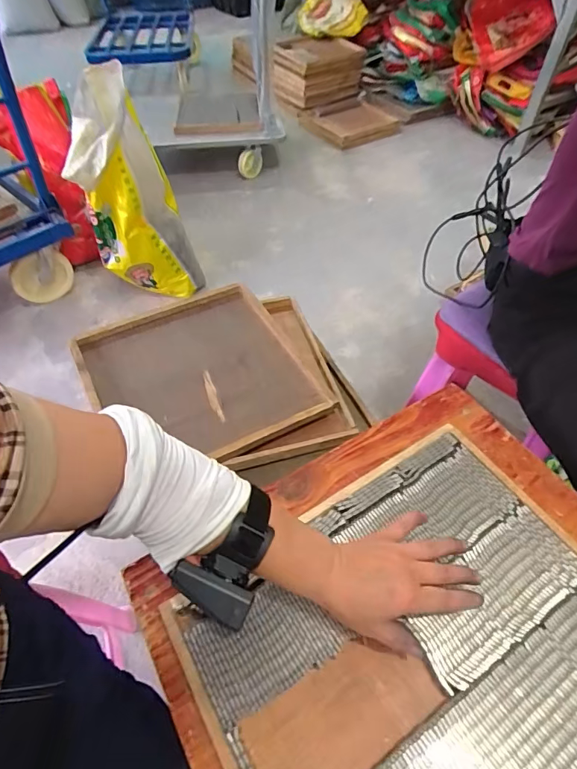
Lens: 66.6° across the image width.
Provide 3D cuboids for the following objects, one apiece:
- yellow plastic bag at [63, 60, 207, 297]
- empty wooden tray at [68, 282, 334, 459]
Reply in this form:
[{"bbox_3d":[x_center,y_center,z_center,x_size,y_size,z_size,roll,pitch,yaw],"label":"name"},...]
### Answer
[{"bbox_3d":[-0.475,-0.572,1.374,0.288,0.592,0.252,-13,52,-8],"label":"yellow plastic bag"},{"bbox_3d":[-0.179,-0.018,0.877,0.383,0.043,0.411,-28,56,-19],"label":"empty wooden tray"}]

